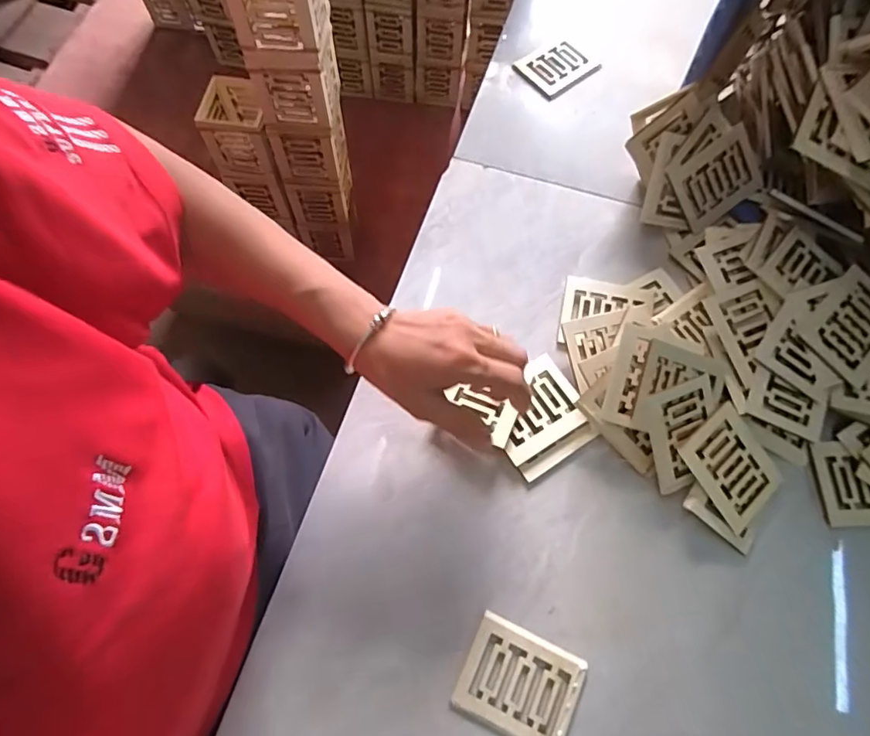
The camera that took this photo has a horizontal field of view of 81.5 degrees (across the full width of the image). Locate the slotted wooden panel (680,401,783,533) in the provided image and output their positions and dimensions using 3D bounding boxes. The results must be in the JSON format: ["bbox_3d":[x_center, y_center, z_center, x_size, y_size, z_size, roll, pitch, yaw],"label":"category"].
[{"bbox_3d":[0.236,0.080,0.401,0.066,0.005,0.083,-36,91,-18],"label":"slotted wooden panel"}]

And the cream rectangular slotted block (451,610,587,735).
[{"bbox_3d":[0.062,0.225,0.361,0.081,0.004,0.065,24,71,8],"label":"cream rectangular slotted block"}]

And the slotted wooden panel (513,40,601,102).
[{"bbox_3d":[0.139,-0.338,0.570,0.077,0.005,0.061,-31,73,-12],"label":"slotted wooden panel"}]

